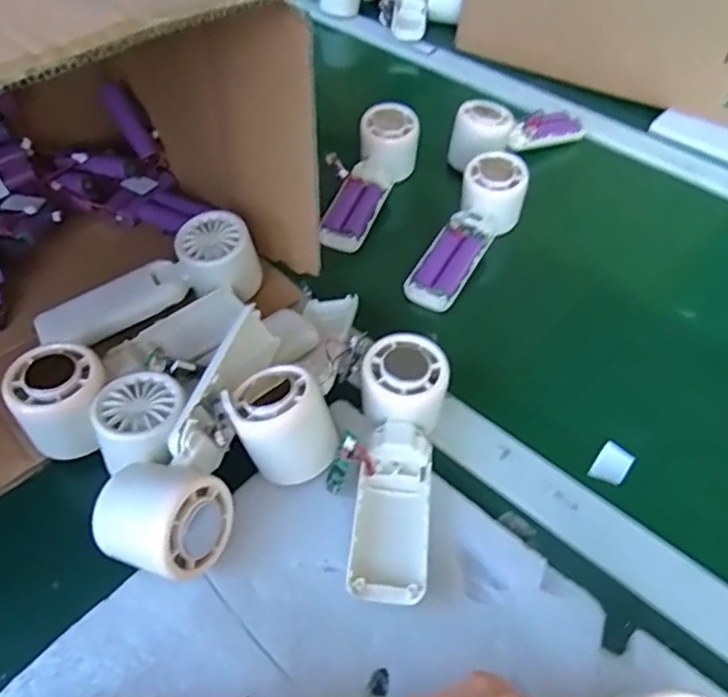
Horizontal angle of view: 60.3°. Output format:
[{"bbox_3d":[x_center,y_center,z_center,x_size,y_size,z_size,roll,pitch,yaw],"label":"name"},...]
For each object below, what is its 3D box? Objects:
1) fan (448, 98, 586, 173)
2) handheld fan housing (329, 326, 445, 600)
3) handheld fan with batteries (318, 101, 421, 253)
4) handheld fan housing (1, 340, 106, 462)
[{"bbox_3d":[0.160,-0.233,0.653,0.167,0.052,0.046,-23,55,-22],"label":"fan"},{"bbox_3d":[0.017,0.071,0.392,0.060,0.044,0.167,7,62,1],"label":"handheld fan housing"},{"bbox_3d":[0.001,-0.160,0.593,0.069,0.043,0.177,19,65,11],"label":"handheld fan with batteries"},{"bbox_3d":[-0.190,0.036,0.400,0.053,0.061,0.054,2,49,-3],"label":"handheld fan housing"}]

